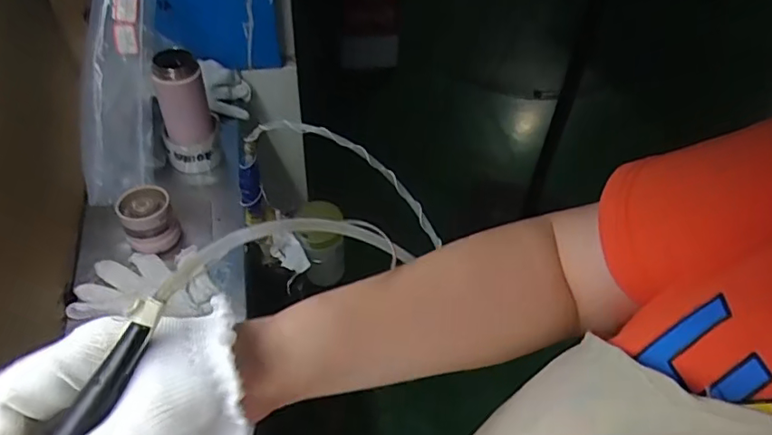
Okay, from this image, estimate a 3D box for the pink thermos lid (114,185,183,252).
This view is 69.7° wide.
[{"bbox_3d":[-0.317,0.004,0.742,0.065,0.067,0.064,1,48,-1],"label":"pink thermos lid"}]

